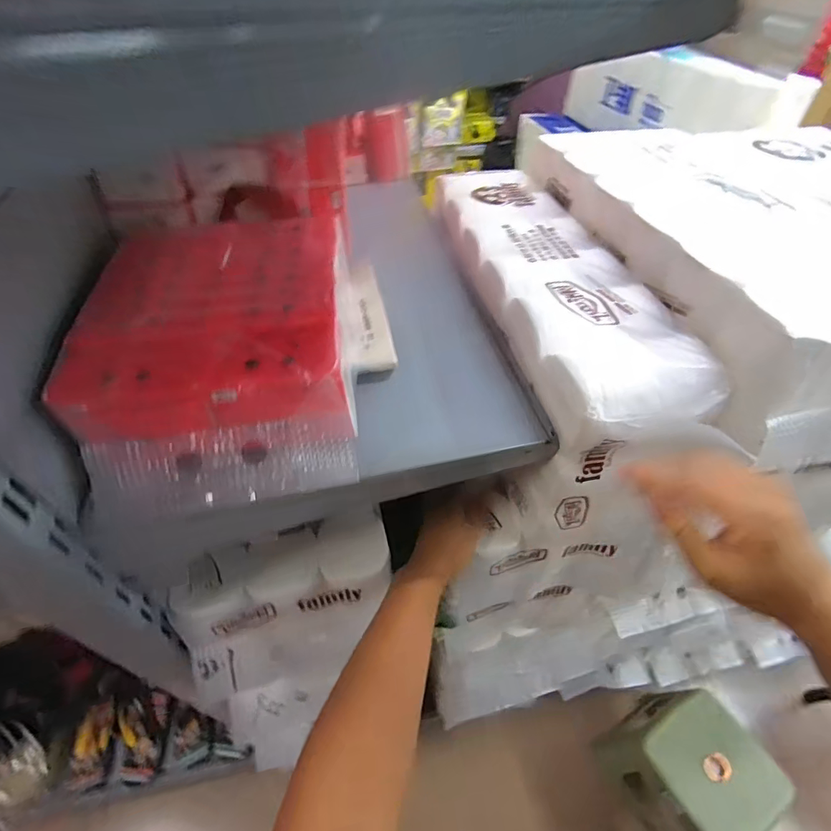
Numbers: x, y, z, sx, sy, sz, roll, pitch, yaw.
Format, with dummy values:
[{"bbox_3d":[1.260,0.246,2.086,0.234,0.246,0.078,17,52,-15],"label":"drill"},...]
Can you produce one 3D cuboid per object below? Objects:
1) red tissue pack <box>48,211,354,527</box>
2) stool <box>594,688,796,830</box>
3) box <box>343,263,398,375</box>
[{"bbox_3d":[-0.163,-0.067,0.406,0.206,0.109,0.273,-5,48,-5],"label":"red tissue pack"},{"bbox_3d":[0.615,0.808,1.026,0.235,0.235,0.255,-26,53,-22],"label":"stool"},{"bbox_3d":[-0.055,-0.108,0.486,0.048,0.015,0.177,-8,49,-7],"label":"box"}]

